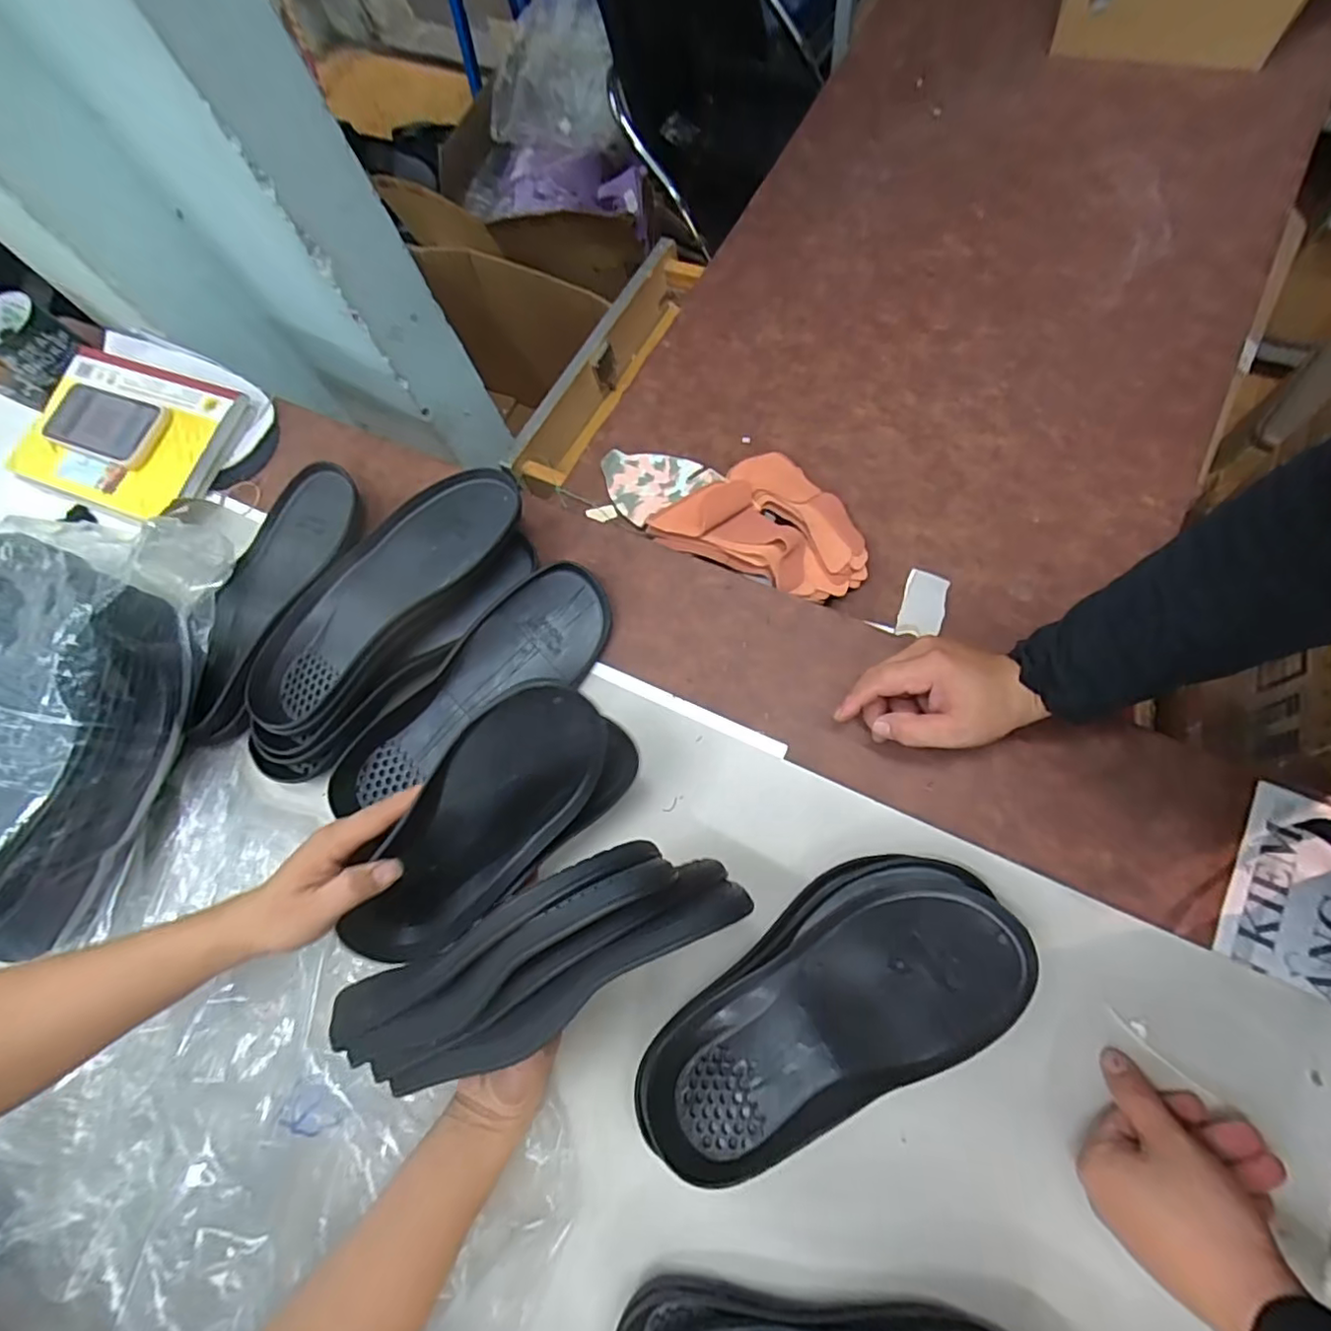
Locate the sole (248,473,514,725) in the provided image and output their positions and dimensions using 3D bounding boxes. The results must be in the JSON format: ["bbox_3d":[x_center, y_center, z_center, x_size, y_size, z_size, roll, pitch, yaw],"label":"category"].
[{"bbox_3d":[-0.247,-0.066,0.537,0.292,0.027,0.099,-43,74,-5],"label":"sole"}]

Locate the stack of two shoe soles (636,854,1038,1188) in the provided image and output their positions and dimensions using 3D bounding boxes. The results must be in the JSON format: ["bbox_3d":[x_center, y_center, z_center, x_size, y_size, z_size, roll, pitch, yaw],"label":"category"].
[{"bbox_3d":[0.105,0.227,0.408,0.272,0.057,0.124,-31,69,-3],"label":"stack of two shoe soles"}]

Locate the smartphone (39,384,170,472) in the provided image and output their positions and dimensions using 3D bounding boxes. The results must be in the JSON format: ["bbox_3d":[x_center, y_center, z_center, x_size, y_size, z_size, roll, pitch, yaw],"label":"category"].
[{"bbox_3d":[-0.619,-0.266,0.670,0.145,0.010,0.077,20,81,9],"label":"smartphone"}]

